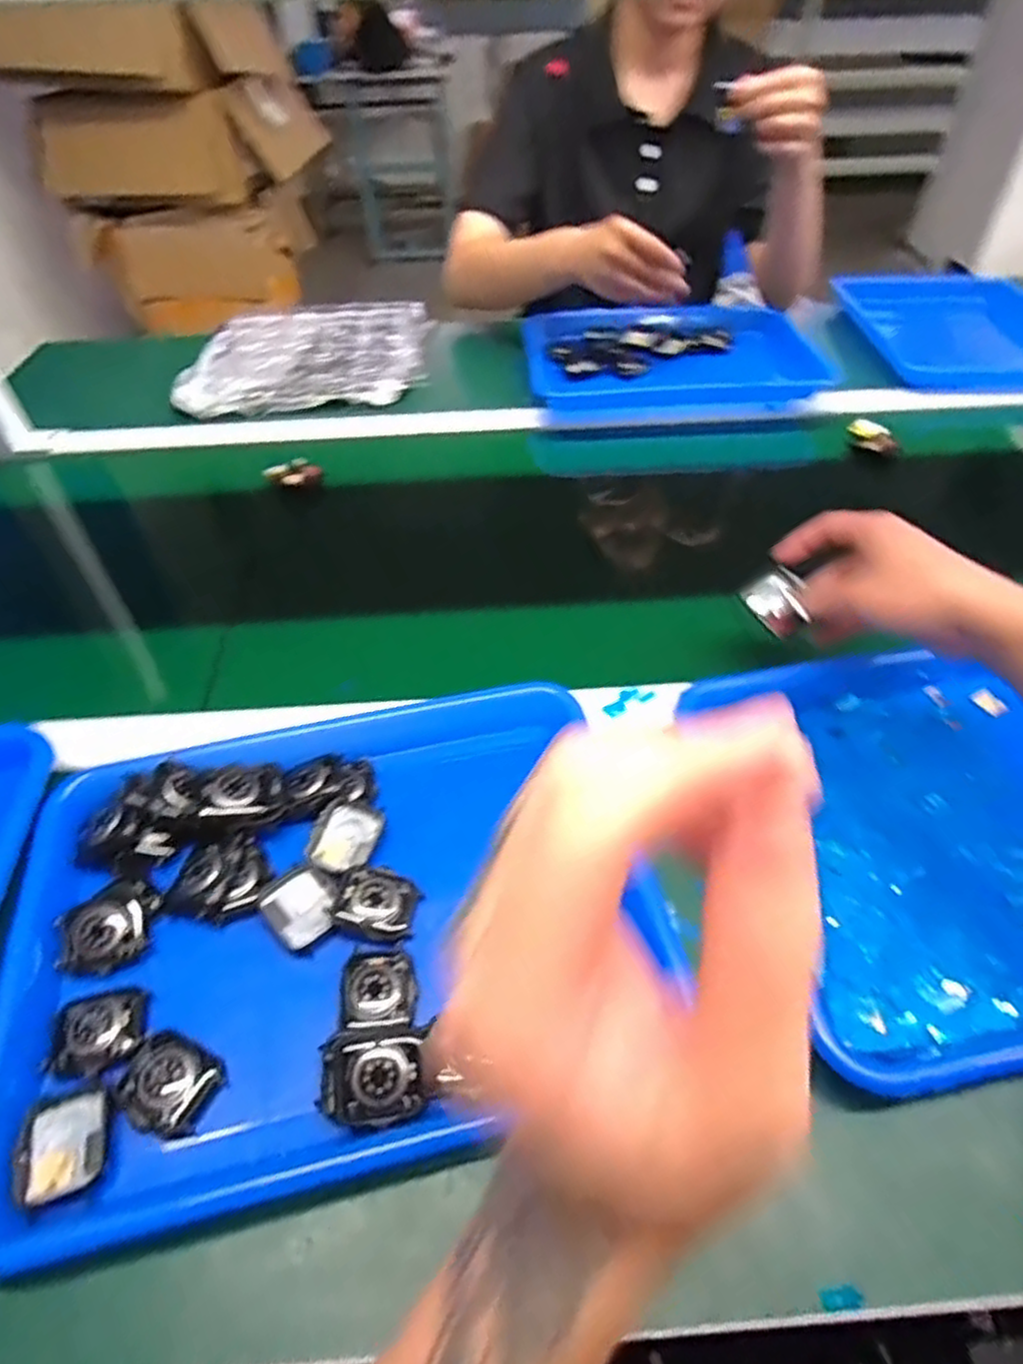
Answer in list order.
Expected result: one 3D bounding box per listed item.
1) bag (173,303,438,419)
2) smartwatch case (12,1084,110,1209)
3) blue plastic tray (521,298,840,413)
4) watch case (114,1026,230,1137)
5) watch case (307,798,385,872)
[{"bbox_3d":[-0.253,-0.421,0.897,0.281,0.025,0.295,-4,48,-1],"label":"bag"},{"bbox_3d":[-0.204,0.211,0.321,0.039,0.007,0.043,-15,49,-11],"label":"smartwatch case"},{"bbox_3d":[0.189,-0.409,0.874,0.337,0.036,0.258,-2,48,1],"label":"blue plastic tray"},{"bbox_3d":[-0.164,0.192,0.337,0.047,0.007,0.038,17,51,17],"label":"watch case"},{"bbox_3d":[-0.099,0.091,0.420,0.039,0.006,0.045,12,49,13],"label":"watch case"}]

